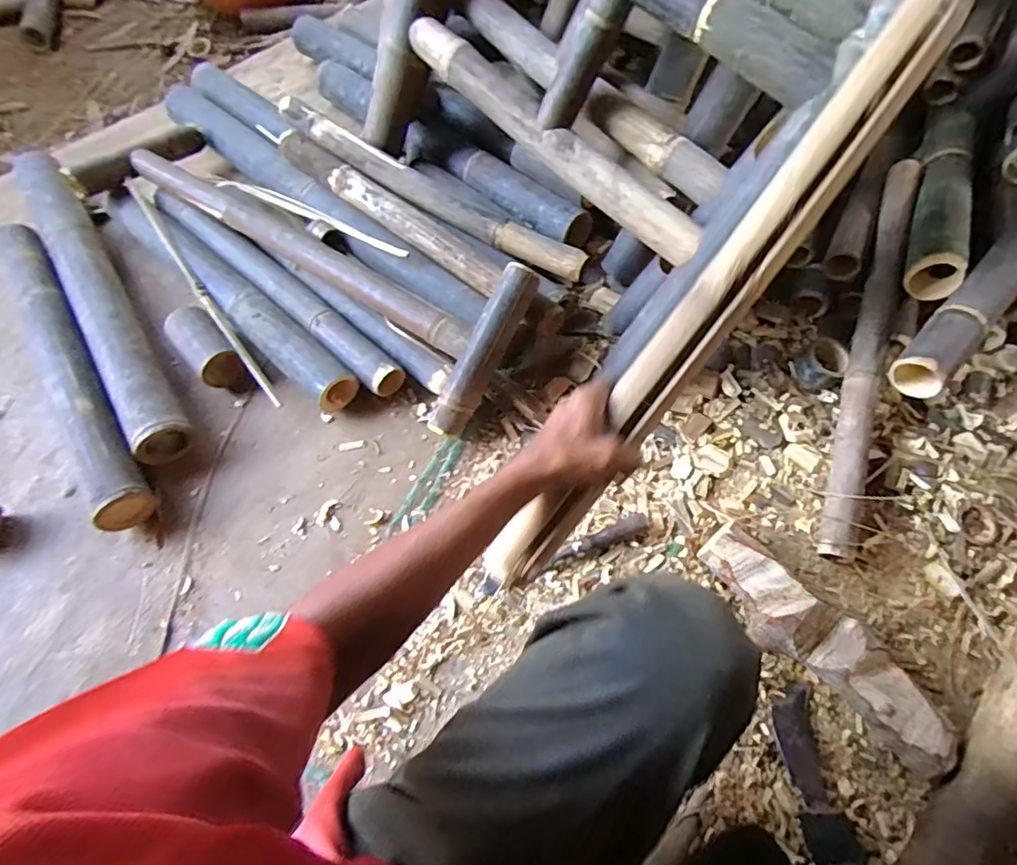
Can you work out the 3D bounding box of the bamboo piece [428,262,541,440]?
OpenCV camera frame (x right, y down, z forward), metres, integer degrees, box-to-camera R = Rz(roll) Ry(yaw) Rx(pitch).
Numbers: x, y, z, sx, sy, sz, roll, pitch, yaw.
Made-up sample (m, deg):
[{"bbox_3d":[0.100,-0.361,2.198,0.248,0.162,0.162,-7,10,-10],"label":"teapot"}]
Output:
[{"bbox_3d":[-0.037,-0.116,0.809,0.049,0.049,0.269,31,100,15],"label":"bamboo piece"}]

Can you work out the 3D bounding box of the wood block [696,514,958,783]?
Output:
[{"bbox_3d":[0.382,0.256,0.676,0.325,0.056,0.095,41,71,19],"label":"wood block"}]

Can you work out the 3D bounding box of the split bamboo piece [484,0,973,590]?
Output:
[{"bbox_3d":[0.185,-0.118,0.501,0.048,0.026,0.643,38,97,18],"label":"split bamboo piece"}]

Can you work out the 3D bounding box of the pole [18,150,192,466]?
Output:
[{"bbox_3d":[-0.719,-0.254,0.953,0.079,0.093,0.766,-31,67,-13],"label":"pole"}]

